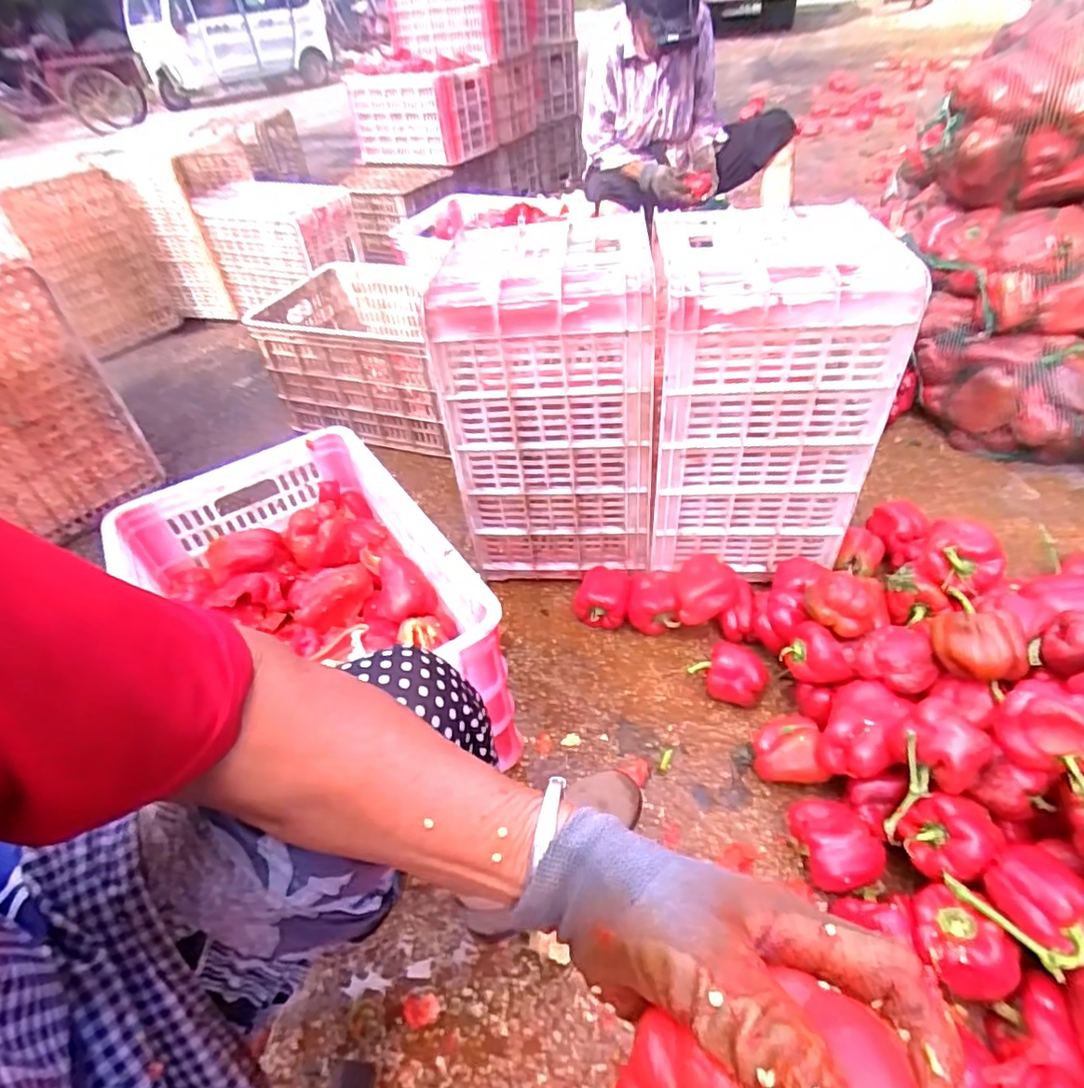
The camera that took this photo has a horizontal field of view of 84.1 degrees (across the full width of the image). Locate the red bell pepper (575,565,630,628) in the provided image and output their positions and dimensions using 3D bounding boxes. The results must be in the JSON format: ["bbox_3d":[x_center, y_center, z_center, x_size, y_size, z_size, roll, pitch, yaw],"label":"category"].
[{"bbox_3d":[0.099,0.089,0.983,0.085,0.071,0.100,2,43,9],"label":"red bell pepper"}]

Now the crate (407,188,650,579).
[{"bbox_3d":[0.006,-0.210,0.954,0.286,0.456,0.295,-5,43,1],"label":"crate"}]

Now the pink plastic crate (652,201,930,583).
[{"bbox_3d":[0.321,-0.230,0.919,0.290,0.437,0.317,2,43,10],"label":"pink plastic crate"}]

